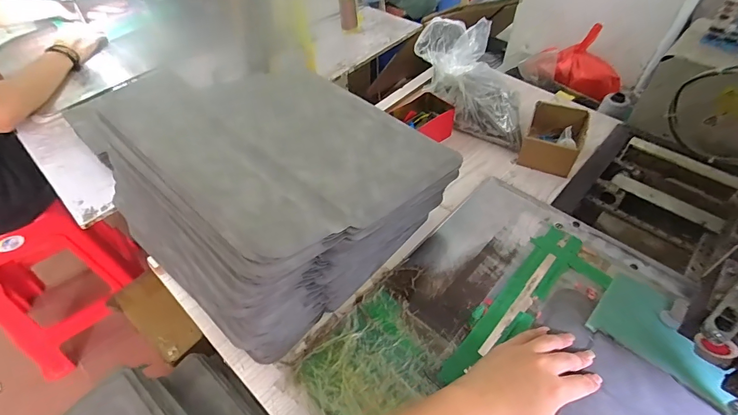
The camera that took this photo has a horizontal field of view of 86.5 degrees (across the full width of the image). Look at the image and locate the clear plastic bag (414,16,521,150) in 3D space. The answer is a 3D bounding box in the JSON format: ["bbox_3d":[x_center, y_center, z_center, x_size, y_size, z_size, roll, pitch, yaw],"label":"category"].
[{"bbox_3d":[0.197,-0.236,0.760,0.107,0.116,0.289,-22,75,-18],"label":"clear plastic bag"}]

